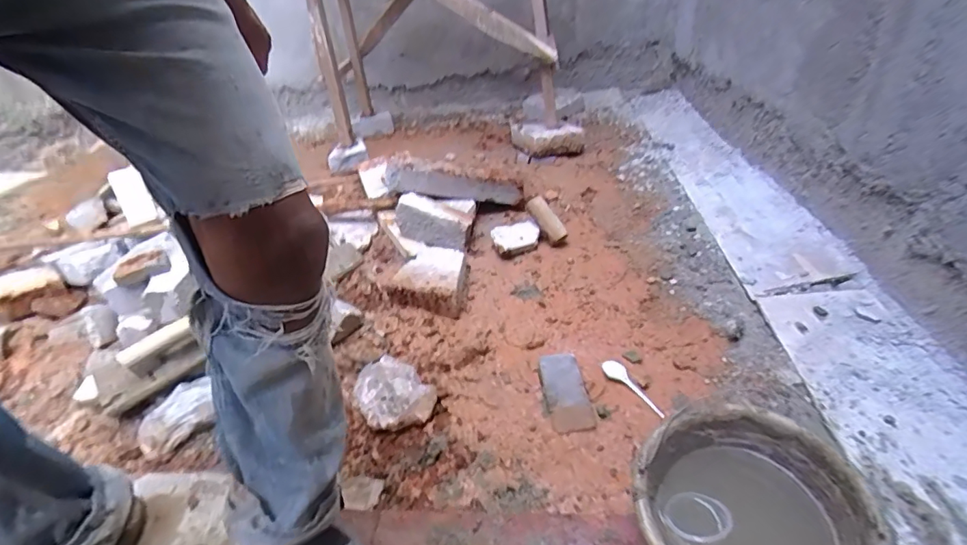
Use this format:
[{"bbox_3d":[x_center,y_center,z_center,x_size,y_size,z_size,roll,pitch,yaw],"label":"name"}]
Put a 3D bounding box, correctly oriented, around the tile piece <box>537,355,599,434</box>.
[{"bbox_3d":[0.154,0.224,0.915,0.078,0.015,0.155,-9,50,-5],"label":"tile piece"}]

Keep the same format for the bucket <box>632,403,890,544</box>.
[{"bbox_3d":[0.297,0.315,0.573,0.240,0.187,0.225,-5,32,3],"label":"bucket"}]

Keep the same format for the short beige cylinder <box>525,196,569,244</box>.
[{"bbox_3d":[0.175,-0.148,1.341,0.052,0.042,0.146,-22,62,-23],"label":"short beige cylinder"}]

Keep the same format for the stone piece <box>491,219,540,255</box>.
[{"bbox_3d":[0.089,-0.097,1.346,0.124,0.054,0.088,-15,34,-11],"label":"stone piece"}]

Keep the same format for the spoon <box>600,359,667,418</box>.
[{"bbox_3d":[0.286,0.214,0.919,0.037,0.008,0.162,-22,35,-23],"label":"spoon"}]

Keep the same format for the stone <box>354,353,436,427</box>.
[{"bbox_3d":[-0.180,0.223,0.927,0.124,0.054,0.178,-26,37,-28],"label":"stone"}]

